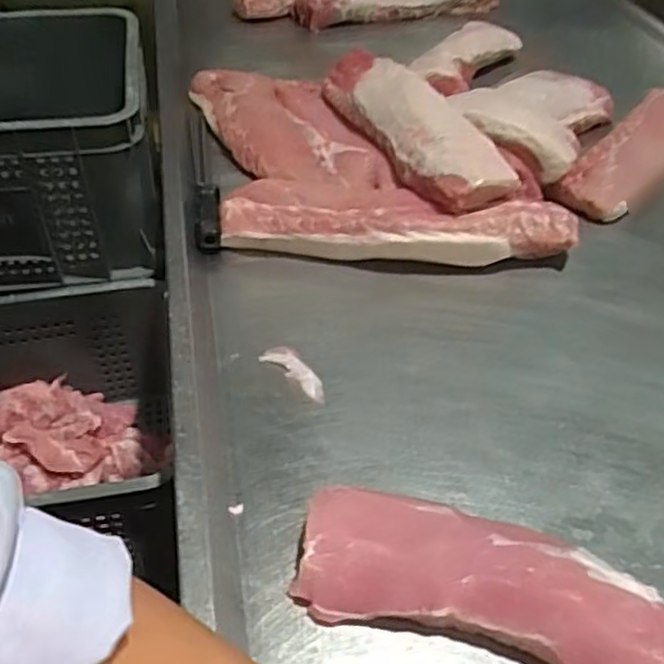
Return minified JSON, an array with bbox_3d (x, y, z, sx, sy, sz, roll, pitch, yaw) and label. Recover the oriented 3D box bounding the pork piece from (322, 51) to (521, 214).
[{"bbox_3d":[0.113,-0.321,1.004,0.130,0.066,0.432,-14,48,-16],"label":"pork piece"}]

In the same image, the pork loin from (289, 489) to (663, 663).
[{"bbox_3d":[0.191,0.261,0.510,0.474,0.059,0.156,29,51,23],"label":"pork loin"}]

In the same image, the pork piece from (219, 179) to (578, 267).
[{"bbox_3d":[0.092,-0.148,0.918,0.478,0.071,0.125,5,45,2],"label":"pork piece"}]

